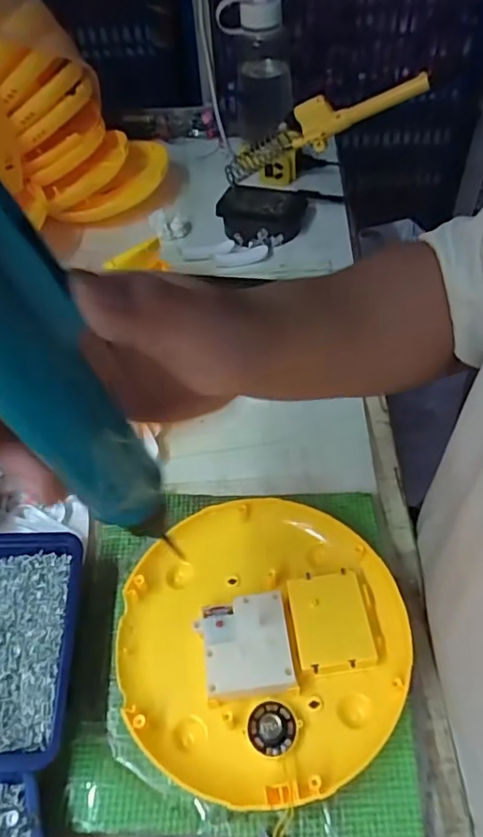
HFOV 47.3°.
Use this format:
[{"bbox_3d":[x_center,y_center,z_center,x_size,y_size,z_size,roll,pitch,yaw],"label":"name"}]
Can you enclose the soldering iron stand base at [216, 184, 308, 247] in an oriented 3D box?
[{"bbox_3d":[0.026,-0.255,0.689,0.112,0.035,0.090,0,51,3],"label":"soldering iron stand base"}]

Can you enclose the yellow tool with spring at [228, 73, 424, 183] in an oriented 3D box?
[{"bbox_3d":[0.077,-0.319,0.599,0.237,0.047,0.025,-7,43,36],"label":"yellow tool with spring"}]

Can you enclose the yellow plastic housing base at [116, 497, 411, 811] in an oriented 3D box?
[{"bbox_3d":[0.013,0.141,0.366,0.182,0.045,0.177,-1,51,2],"label":"yellow plastic housing base"}]

